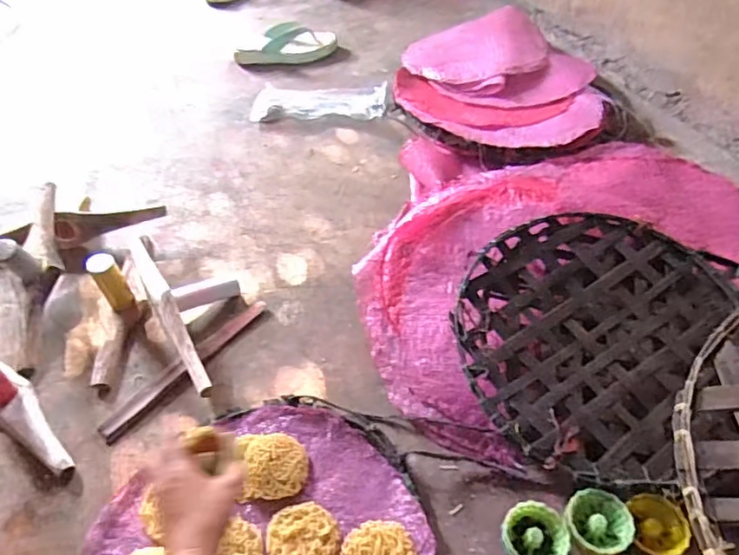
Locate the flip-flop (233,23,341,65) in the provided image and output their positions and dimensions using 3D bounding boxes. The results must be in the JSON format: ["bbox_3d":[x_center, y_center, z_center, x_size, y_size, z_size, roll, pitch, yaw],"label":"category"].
[{"bbox_3d":[-0.192,-0.533,1.291,0.235,0.049,0.097,-6,49,-6],"label":"flip-flop"}]

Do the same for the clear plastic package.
[{"bbox_3d":[-0.100,-0.352,1.127,0.270,0.033,0.098,3,48,2],"label":"clear plastic package"}]

